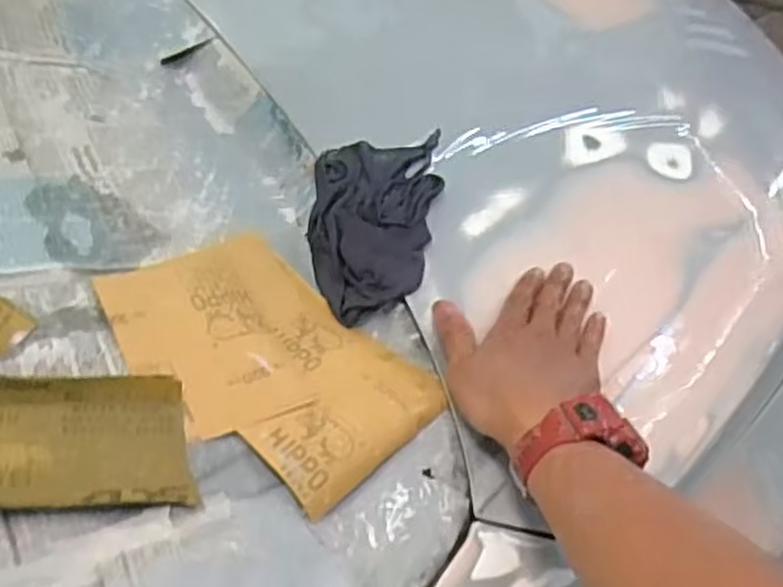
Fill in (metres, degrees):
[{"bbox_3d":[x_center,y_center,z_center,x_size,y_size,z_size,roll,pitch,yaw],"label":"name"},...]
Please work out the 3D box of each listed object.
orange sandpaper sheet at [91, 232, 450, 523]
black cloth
[{"bbox_3d":[-0.088,0.044,0.550,0.223,0.022,0.164,43,43,19],"label":"orange sandpaper sheet"},{"bbox_3d":[-0.014,-0.066,0.637,0.105,0.034,0.184,2,55,0],"label":"black cloth"}]

